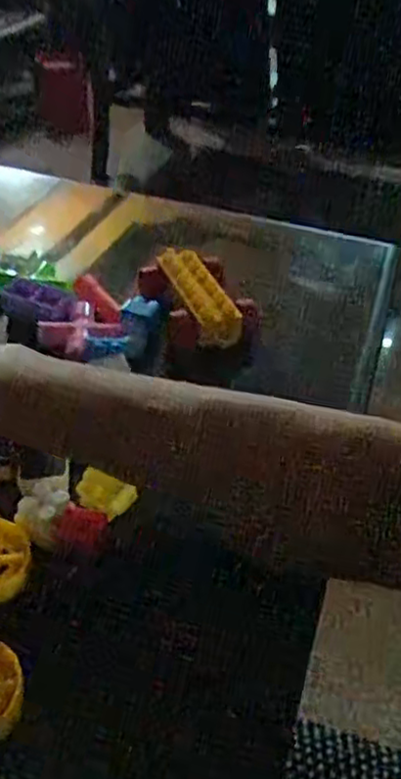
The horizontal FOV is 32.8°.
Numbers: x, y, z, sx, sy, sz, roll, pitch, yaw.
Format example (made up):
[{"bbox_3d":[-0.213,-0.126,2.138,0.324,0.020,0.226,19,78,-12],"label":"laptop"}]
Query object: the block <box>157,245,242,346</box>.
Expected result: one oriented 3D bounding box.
[{"bbox_3d":[-0.001,-0.072,0.490,0.031,0.013,0.120,-10,42,-16],"label":"block"}]

